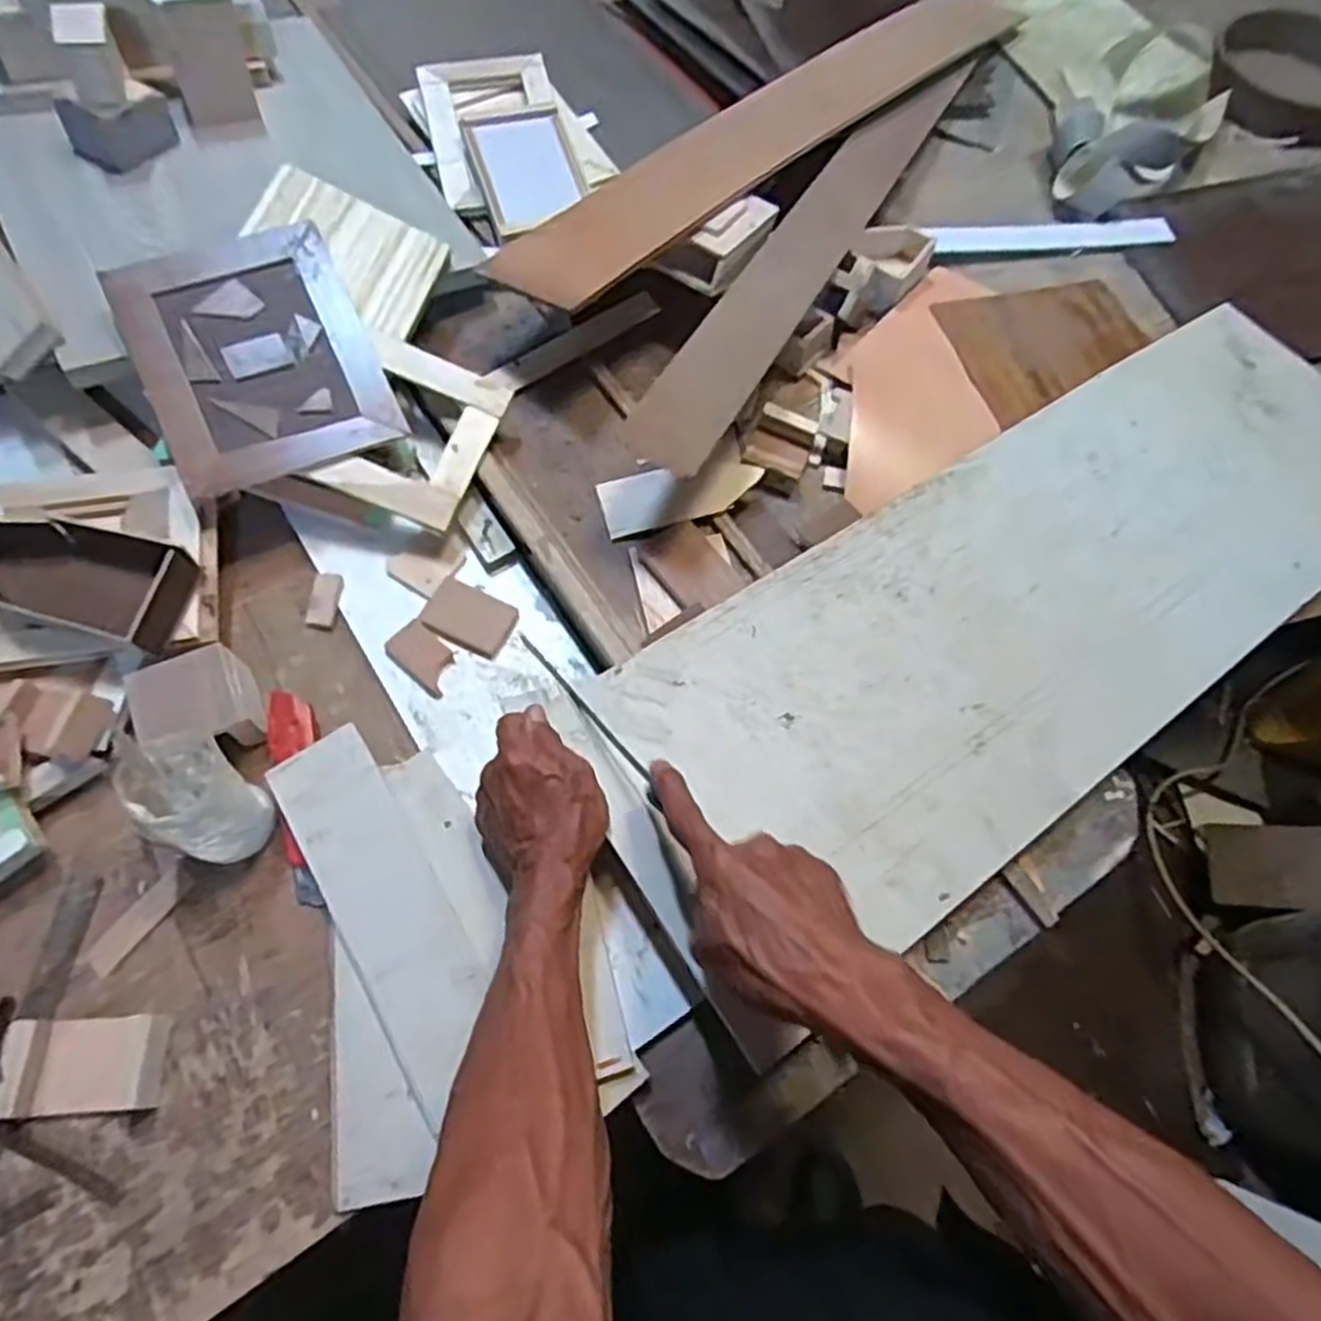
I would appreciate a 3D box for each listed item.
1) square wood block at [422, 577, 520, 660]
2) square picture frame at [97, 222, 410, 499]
[{"bbox_3d":[-0.146,-0.034,0.617,0.065,0.005,0.047,23,67,9],"label":"square wood block"},{"bbox_3d":[-0.311,-0.236,0.619,0.163,0.013,0.186,-23,88,-16],"label":"square picture frame"}]

